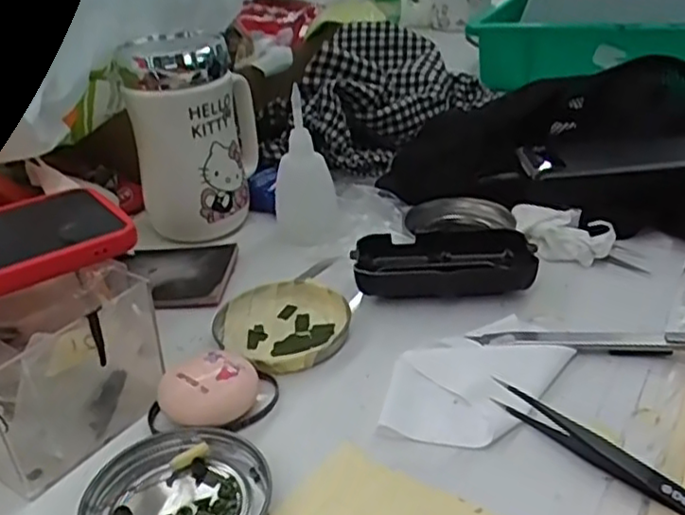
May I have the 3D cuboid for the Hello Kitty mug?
[{"bbox_3d":[-0.107,-0.082,0.514,0.077,0.105,0.086,-1,30,5],"label":"Hello Kitty mug"}]

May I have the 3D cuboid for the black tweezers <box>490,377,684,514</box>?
[{"bbox_3d":[0.120,0.087,0.297,0.011,0.015,0.128,-27,37,-34],"label":"black tweezers"}]

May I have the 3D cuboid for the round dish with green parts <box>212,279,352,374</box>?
[{"bbox_3d":[-0.033,0.037,0.405,0.073,0.009,0.079,-3,30,2],"label":"round dish with green parts"}]

